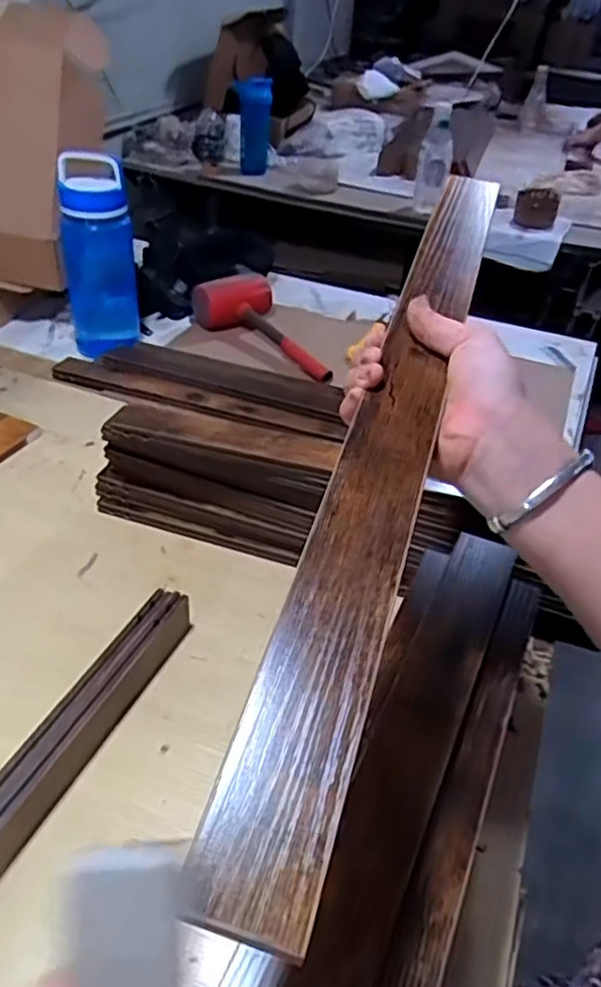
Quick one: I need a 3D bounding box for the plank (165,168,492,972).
[{"bbox_3d":[0.057,-0.049,0.385,0.045,0.009,0.524,13,49,11],"label":"plank"}]

